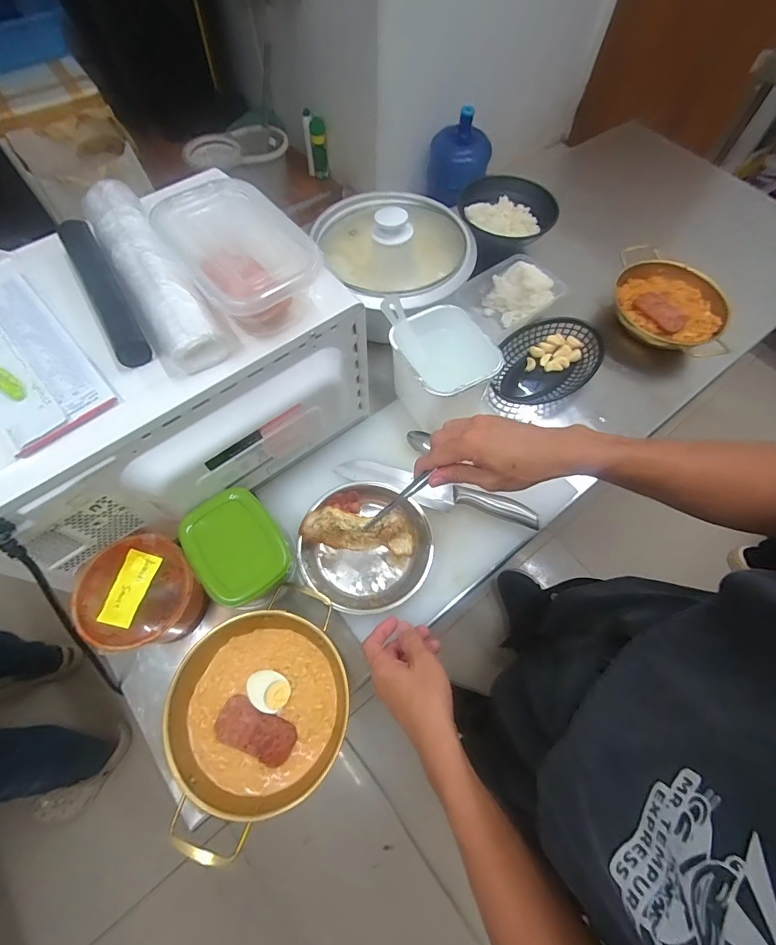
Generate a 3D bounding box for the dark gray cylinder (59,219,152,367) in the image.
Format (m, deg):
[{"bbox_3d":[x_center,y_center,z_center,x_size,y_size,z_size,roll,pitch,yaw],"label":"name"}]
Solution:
[{"bbox_3d":[-0.283,-0.186,0.421,0.030,0.023,0.209,-29,69,-15],"label":"dark gray cylinder"}]

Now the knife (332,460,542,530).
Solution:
[{"bbox_3d":[0.066,0.021,0.579,0.272,0.021,0.035,16,65,5],"label":"knife"}]

